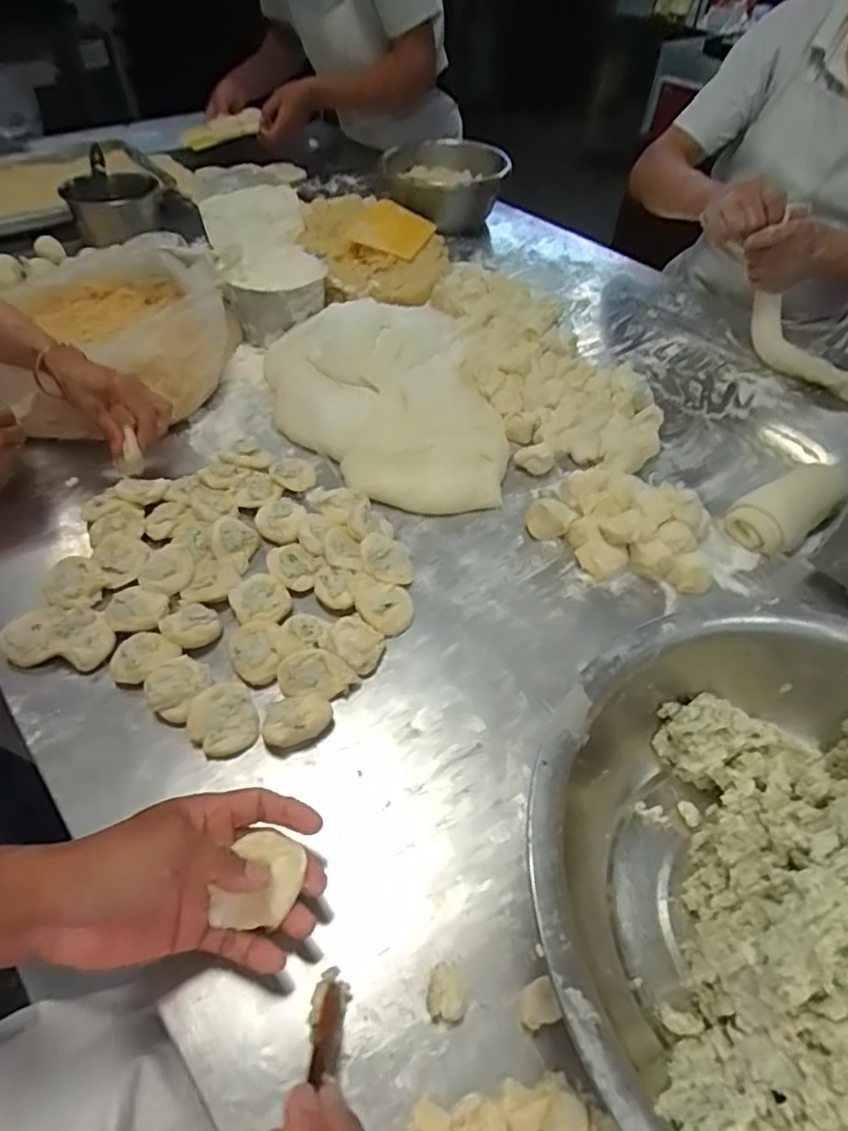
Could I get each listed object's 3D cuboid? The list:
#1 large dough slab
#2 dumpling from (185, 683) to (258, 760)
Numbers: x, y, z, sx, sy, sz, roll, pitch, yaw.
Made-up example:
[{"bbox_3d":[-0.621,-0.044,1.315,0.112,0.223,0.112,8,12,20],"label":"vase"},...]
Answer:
[{"bbox_3d":[-0.055,-0.225,0.787,0.265,0.055,0.399,-11,58,-9],"label":"large dough slab"},{"bbox_3d":[-0.167,0.128,0.511,0.054,0.020,0.055,3,49,-4],"label":"dumpling"}]

